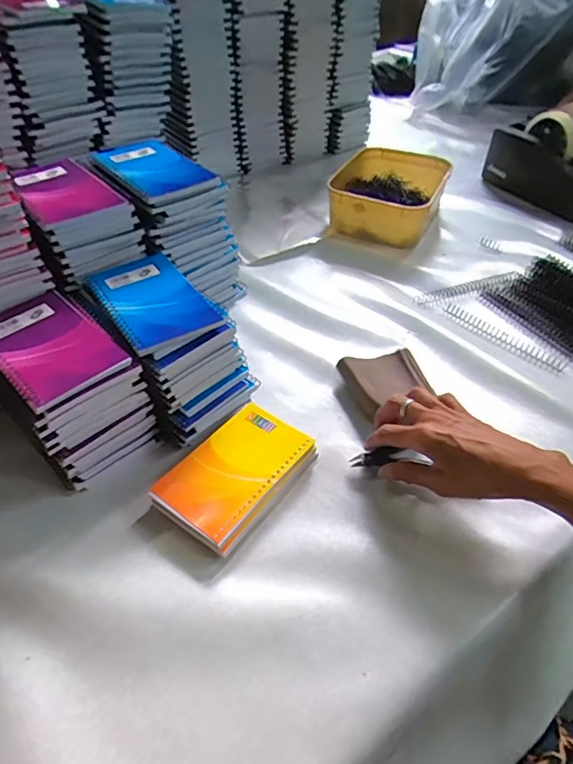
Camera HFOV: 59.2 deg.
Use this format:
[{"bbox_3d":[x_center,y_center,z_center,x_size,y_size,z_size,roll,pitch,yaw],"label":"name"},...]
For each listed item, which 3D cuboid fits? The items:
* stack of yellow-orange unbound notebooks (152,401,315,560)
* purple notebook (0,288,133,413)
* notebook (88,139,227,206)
[{"bbox_3d":[-0.041,0.081,0.443,0.084,0.023,0.131,28,49,27],"label":"stack of yellow-orange unbound notebooks"},{"bbox_3d":[-0.207,-0.035,0.428,0.082,0.017,0.152,-34,53,-32],"label":"purple notebook"},{"bbox_3d":[-0.143,-0.229,0.541,0.087,0.017,0.132,-29,50,-28],"label":"notebook"}]

